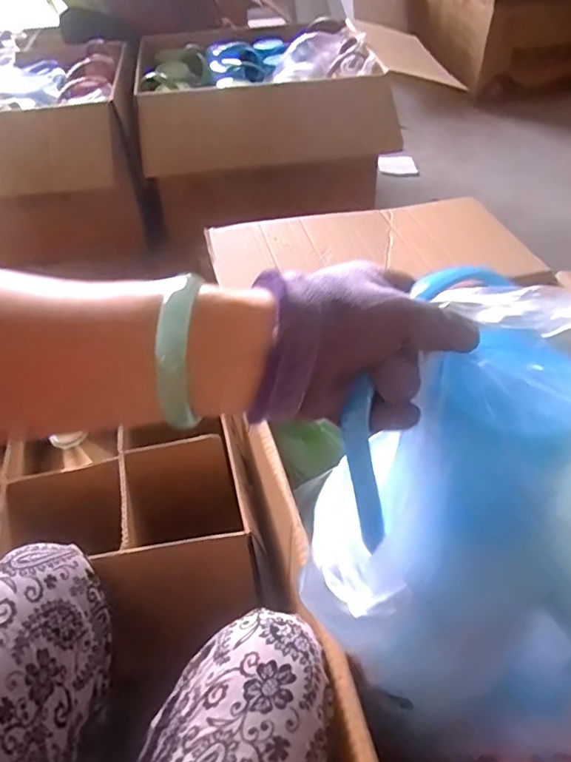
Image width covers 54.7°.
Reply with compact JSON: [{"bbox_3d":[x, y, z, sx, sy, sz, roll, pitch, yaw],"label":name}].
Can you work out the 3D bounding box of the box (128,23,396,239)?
[{"bbox_3d":[-0.060,-0.720,1.480,0.621,0.333,0.527,-5,47,-2],"label":"box"}]

